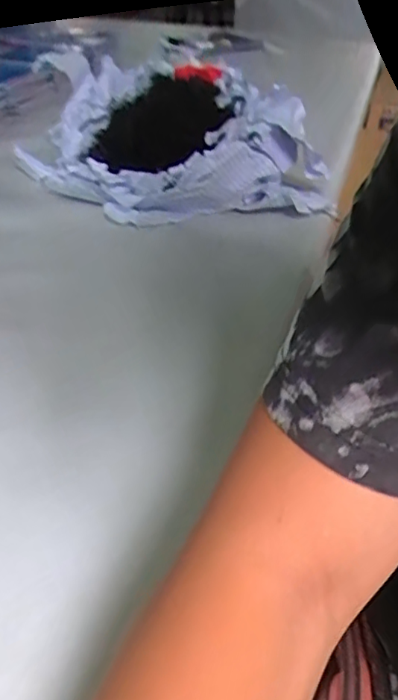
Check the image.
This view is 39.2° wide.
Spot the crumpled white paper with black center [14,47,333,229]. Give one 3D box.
[{"bbox_3d":[-0.056,-0.267,0.726,0.285,0.135,0.365,-20,45,-24],"label":"crumpled white paper with black center"}]

